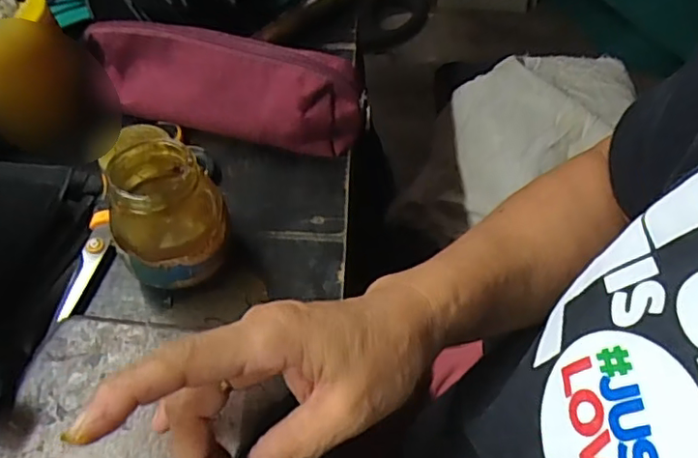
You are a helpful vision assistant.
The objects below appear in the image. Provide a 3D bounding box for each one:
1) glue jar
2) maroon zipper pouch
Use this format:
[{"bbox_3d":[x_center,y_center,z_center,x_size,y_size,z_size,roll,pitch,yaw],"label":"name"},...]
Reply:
[{"bbox_3d":[-0.116,-0.009,0.367,0.064,0.089,0.073,-25,57,-19],"label":"glue jar"},{"bbox_3d":[-0.098,-0.104,0.447,0.216,0.075,0.044,12,54,8],"label":"maroon zipper pouch"}]

